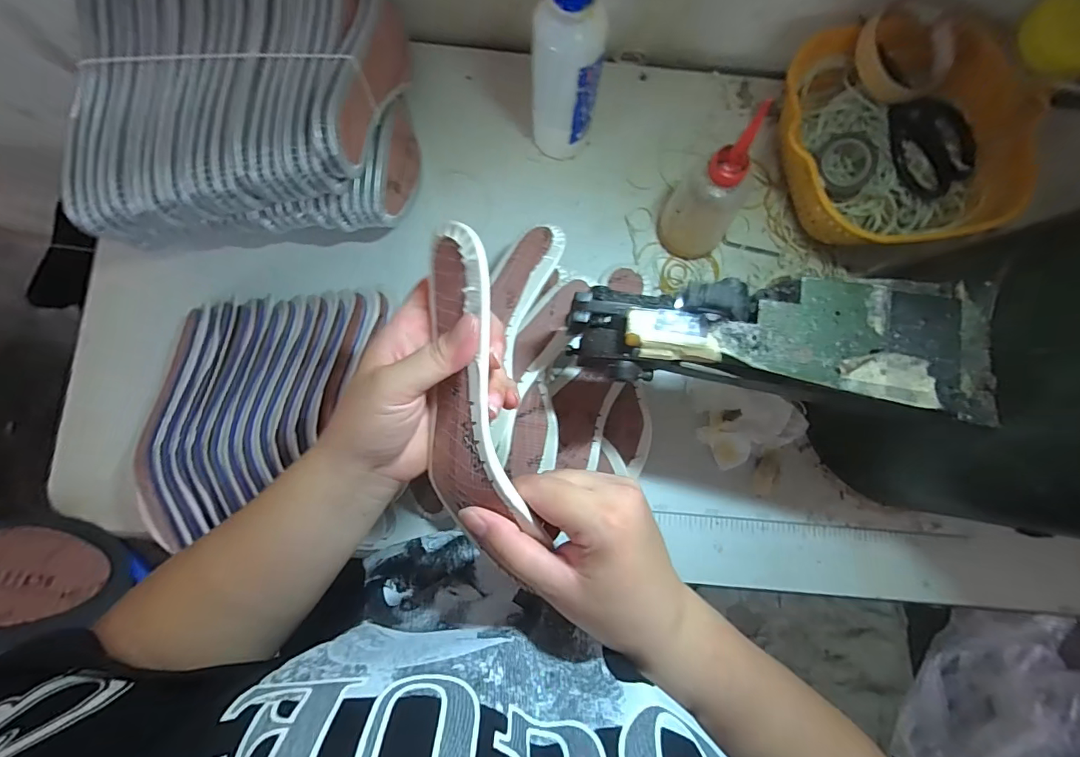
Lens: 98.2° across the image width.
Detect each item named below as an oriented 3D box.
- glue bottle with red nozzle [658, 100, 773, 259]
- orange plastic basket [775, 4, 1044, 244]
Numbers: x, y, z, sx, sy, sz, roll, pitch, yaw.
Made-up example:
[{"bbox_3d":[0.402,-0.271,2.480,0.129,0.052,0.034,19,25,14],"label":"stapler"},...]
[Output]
[{"bbox_3d":[0.148,-0.156,0.405,0.065,0.151,0.048,41,83,3],"label":"glue bottle with red nozzle"},{"bbox_3d":[0.324,-0.217,0.446,0.217,0.092,0.213,-24,84,-5],"label":"orange plastic basket"}]

